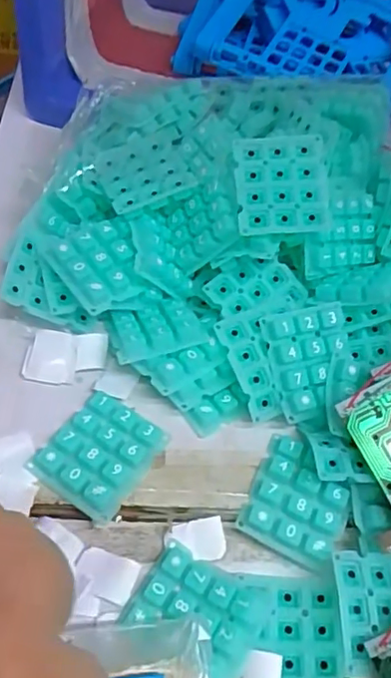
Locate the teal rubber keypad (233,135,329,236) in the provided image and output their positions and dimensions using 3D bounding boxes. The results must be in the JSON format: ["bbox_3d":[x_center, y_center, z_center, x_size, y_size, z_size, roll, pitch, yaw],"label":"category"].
[{"bbox_3d":[0.049,-0.087,0.323,0.050,0.005,0.059,-2,74,1],"label":"teal rubber keypad"}]

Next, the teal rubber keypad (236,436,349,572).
[{"bbox_3d":[0.053,0.080,0.290,0.047,0.008,0.053,27,54,11],"label":"teal rubber keypad"}]

